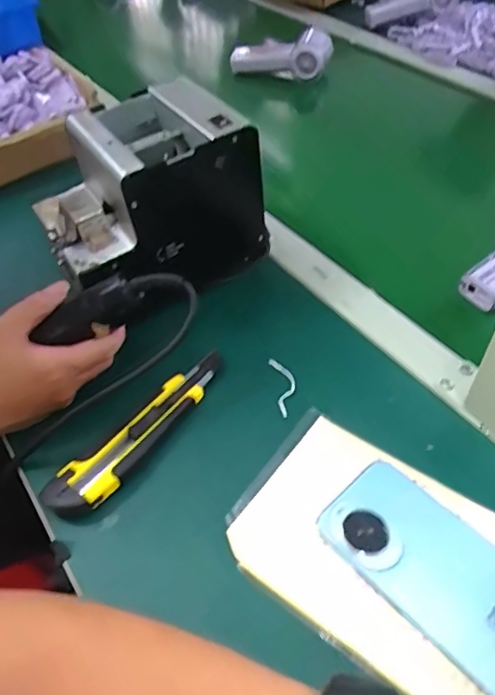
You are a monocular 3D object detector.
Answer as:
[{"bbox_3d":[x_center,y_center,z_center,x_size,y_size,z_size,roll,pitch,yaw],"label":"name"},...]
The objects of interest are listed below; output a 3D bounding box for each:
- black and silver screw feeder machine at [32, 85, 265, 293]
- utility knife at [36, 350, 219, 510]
[{"bbox_3d":[-0.091,-0.137,0.506,0.190,0.136,0.151,-20,51,-13],"label":"black and silver screw feeder machine"},{"bbox_3d":[-0.081,0.061,0.421,0.036,0.018,0.174,28,57,24],"label":"utility knife"}]

